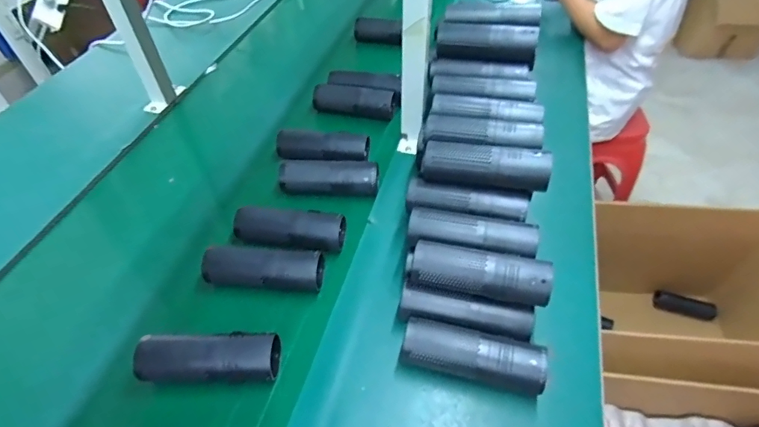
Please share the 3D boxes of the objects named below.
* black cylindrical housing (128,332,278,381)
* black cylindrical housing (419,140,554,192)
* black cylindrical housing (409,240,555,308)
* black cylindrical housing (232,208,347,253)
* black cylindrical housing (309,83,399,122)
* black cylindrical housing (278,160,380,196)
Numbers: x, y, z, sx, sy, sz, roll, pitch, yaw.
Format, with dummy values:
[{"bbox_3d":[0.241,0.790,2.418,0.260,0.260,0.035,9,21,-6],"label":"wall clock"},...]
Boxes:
[{"bbox_3d":[-0.204,0.175,0.516,0.166,0.056,0.050,-2,49,0],"label":"black cylindrical housing"},{"bbox_3d":[0.137,-0.061,0.574,0.166,0.054,0.043,14,51,14],"label":"black cylindrical housing"},{"bbox_3d":[0.119,0.071,0.522,0.164,0.050,0.050,10,50,10],"label":"black cylindrical housing"},{"bbox_3d":[-0.134,0.020,0.646,0.165,0.053,0.047,5,49,6],"label":"black cylindrical housing"},{"bbox_3d":[-0.050,-0.222,0.867,0.167,0.052,0.046,10,50,10],"label":"black cylindrical housing"},{"bbox_3d":[-0.083,-0.056,0.731,0.164,0.051,0.050,1,49,3],"label":"black cylindrical housing"}]

